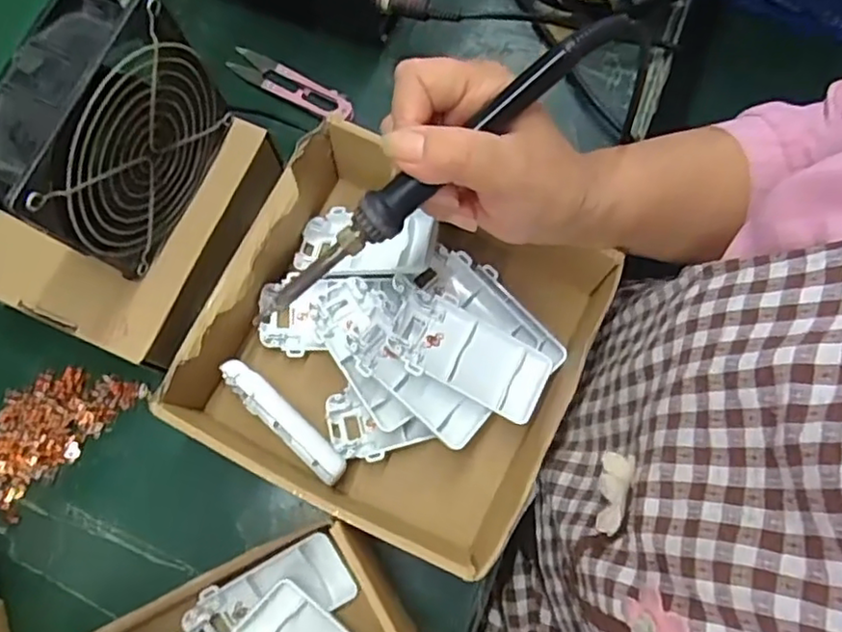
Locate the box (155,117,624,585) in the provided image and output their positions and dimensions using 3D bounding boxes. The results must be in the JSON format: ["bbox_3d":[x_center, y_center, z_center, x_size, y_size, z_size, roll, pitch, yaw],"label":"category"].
[{"bbox_3d":[-0.013,0.015,0.390,0.208,0.072,0.203,26,78,8],"label":"box"}]

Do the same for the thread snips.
[{"bbox_3d":[-0.094,-0.168,0.473,0.103,0.013,0.022,29,79,8],"label":"thread snips"}]

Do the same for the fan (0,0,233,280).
[{"bbox_3d":[-0.162,-0.093,0.339,0.045,0.112,0.117,25,78,8],"label":"fan"}]

